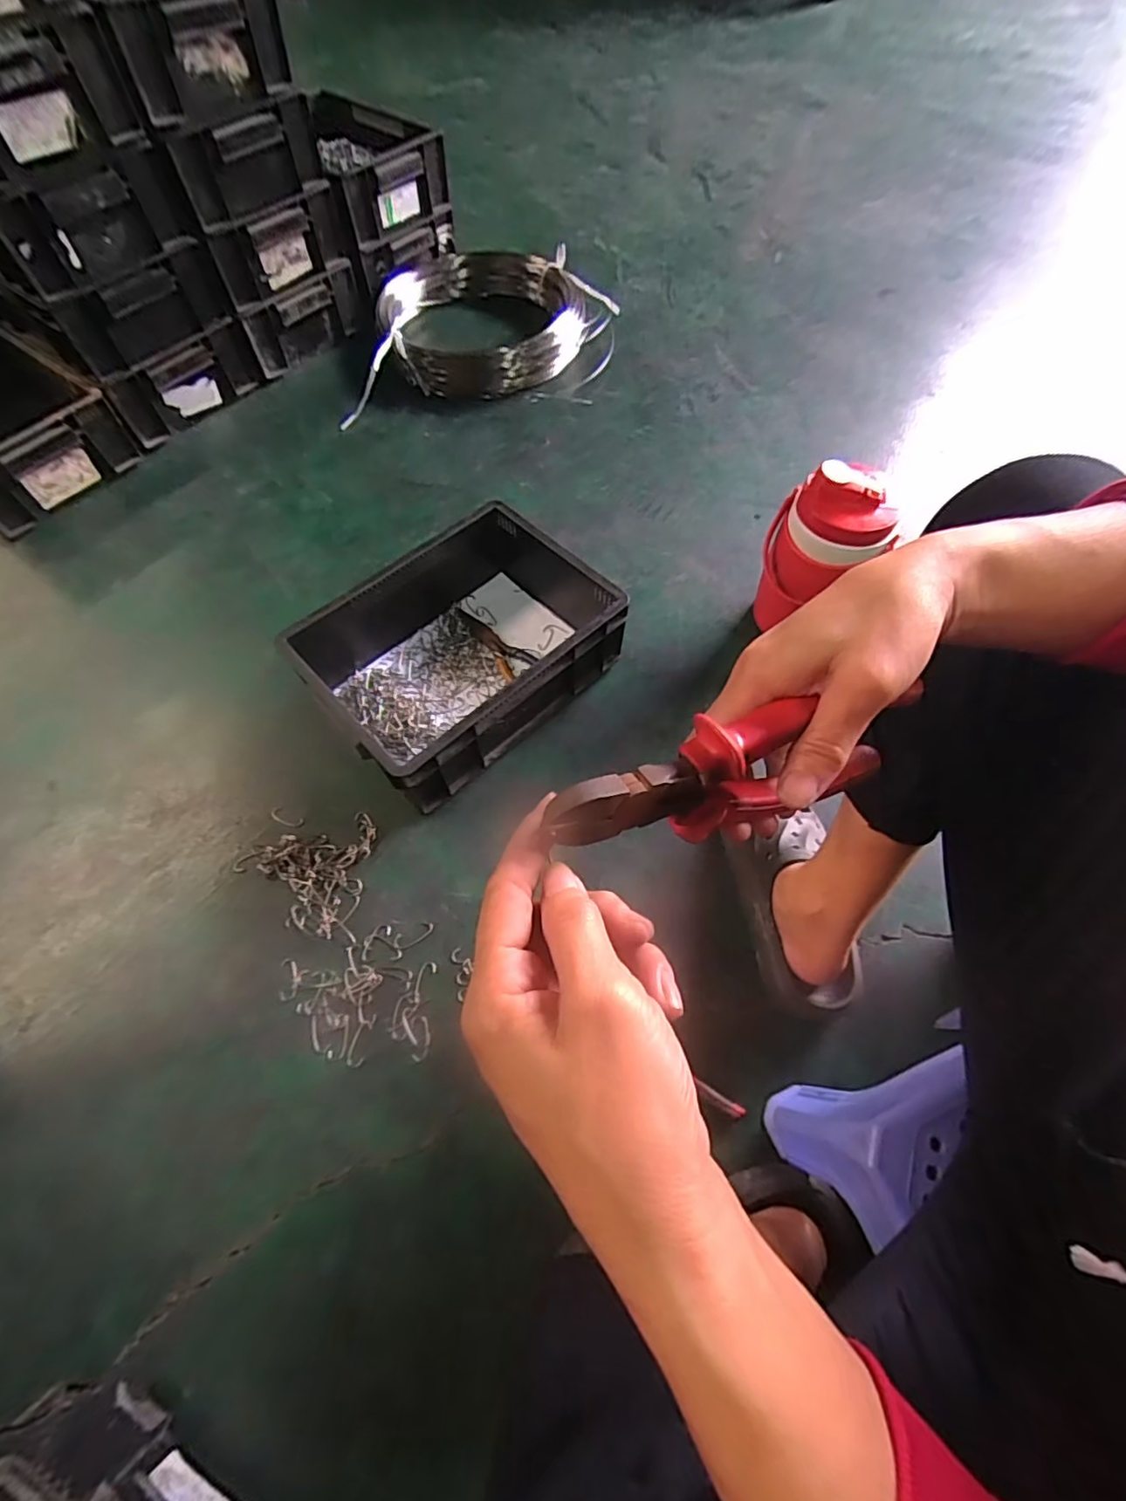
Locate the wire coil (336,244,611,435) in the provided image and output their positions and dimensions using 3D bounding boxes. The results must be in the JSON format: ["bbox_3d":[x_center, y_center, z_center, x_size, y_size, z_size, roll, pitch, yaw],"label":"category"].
[{"bbox_3d":[-0.171,-0.799,1.113,0.530,0.073,0.399,-17,62,-9],"label":"wire coil"}]

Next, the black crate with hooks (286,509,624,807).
[{"bbox_3d":[-0.121,-0.136,0.738,0.363,0.121,0.282,-36,66,-17],"label":"black crate with hooks"}]

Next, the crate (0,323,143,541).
[{"bbox_3d":[-0.886,-0.514,0.947,0.314,0.141,0.249,36,67,19],"label":"crate"}]

